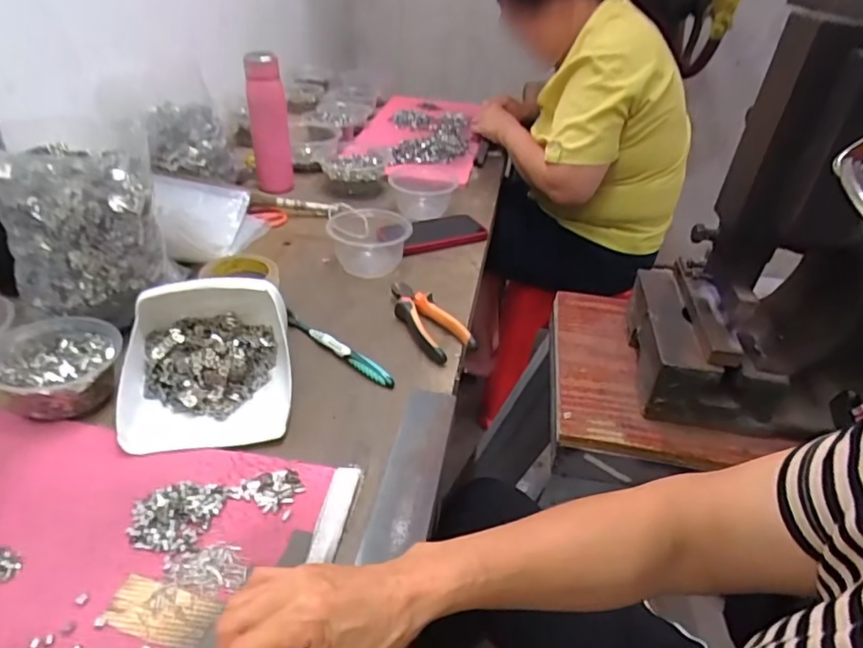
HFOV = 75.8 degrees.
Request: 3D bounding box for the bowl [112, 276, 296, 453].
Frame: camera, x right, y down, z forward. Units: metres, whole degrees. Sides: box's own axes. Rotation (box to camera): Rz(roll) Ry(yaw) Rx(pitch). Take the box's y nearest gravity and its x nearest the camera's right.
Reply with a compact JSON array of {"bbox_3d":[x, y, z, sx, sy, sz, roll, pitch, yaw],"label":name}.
[{"bbox_3d":[-0.221,0.029,0.545,0.156,0.083,0.174,-4,37,-14],"label":"bowl"}]

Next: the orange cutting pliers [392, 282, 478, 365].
[{"bbox_3d":[-0.010,-0.009,0.676,0.055,0.027,0.149,-17,41,-29],"label":"orange cutting pliers"}]

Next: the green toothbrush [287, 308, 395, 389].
[{"bbox_3d":[-0.108,0.026,0.627,0.170,0.016,0.013,28,41,28],"label":"green toothbrush"}]

